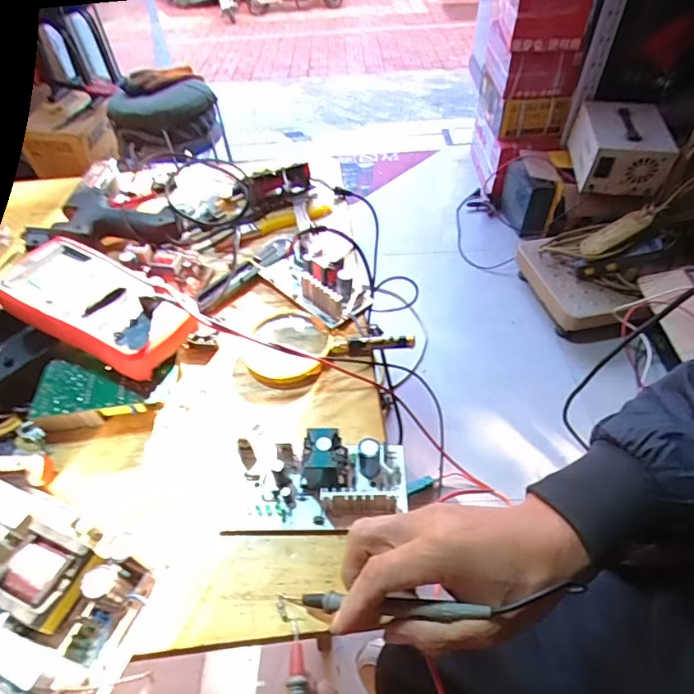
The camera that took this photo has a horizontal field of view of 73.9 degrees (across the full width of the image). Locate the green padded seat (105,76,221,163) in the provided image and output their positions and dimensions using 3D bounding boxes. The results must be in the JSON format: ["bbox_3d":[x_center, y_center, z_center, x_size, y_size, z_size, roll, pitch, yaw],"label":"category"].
[{"bbox_3d":[-0.500,-0.620,1.286,0.287,0.153,0.134,-19,51,-12],"label":"green padded seat"}]

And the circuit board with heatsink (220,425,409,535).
[{"bbox_3d":[-0.026,0.101,0.363,0.144,0.043,0.080,0,50,3],"label":"circuit board with heatsink"}]

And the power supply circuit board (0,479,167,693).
[{"bbox_3d":[-0.218,0.163,0.315,0.160,0.050,0.106,15,52,15],"label":"power supply circuit board"}]

